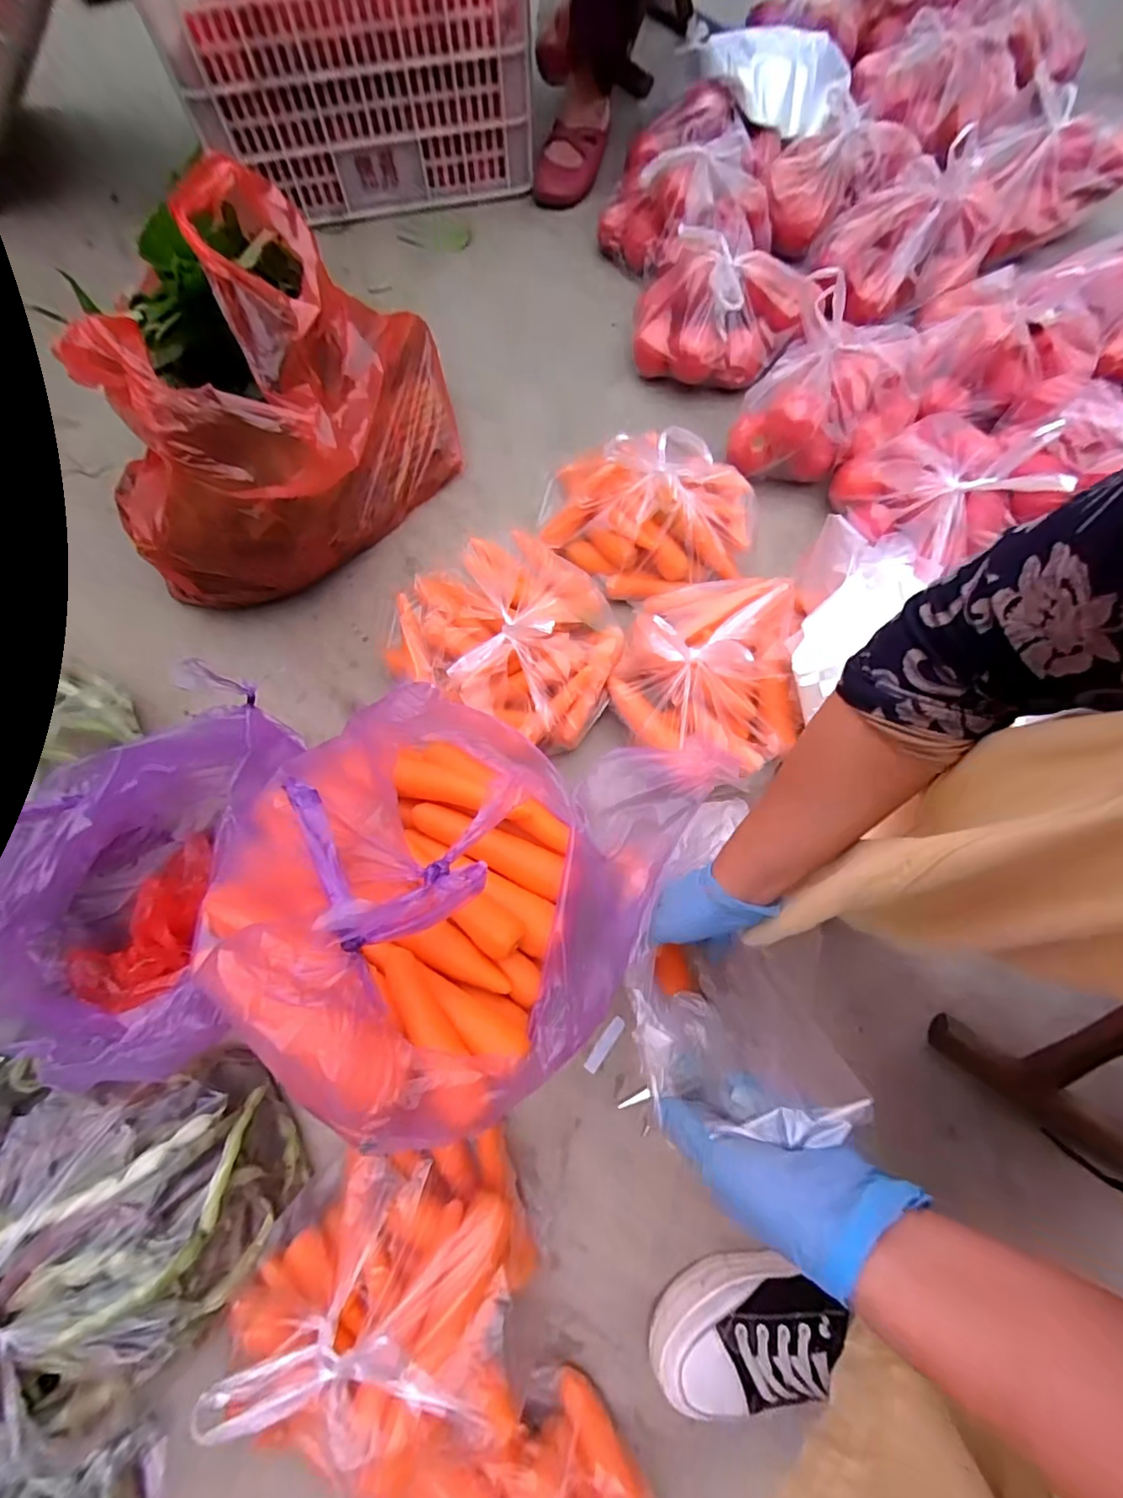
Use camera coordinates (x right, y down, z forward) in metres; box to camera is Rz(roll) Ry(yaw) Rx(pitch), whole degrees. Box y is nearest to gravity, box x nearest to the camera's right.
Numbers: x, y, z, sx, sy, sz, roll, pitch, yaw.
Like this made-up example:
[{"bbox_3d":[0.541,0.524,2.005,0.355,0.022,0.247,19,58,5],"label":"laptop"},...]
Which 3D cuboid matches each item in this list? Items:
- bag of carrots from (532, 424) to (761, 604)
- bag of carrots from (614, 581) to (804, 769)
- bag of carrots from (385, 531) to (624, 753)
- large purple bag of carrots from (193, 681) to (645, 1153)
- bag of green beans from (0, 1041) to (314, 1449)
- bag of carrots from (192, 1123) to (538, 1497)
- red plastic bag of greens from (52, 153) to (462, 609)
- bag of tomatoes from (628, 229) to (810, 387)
[{"bbox_3d":[0.106,-0.293,0.697,0.258,0.115,0.178,2,72,1],"label":"bag of carrots"},{"bbox_3d":[0.167,-0.104,0.605,0.195,0.111,0.215,14,72,5],"label":"bag of carrots"},{"bbox_3d":[-0.061,-0.134,0.667,0.259,0.102,0.231,27,74,9],"label":"bag of carrots"},{"bbox_3d":[-0.070,0.098,0.385,0.235,0.193,0.232,41,76,12],"label":"large purple bag of carrots"},{"bbox_3d":[-0.379,0.404,0.469,0.271,0.137,0.227,-25,73,-8],"label":"bag of green beans"},{"bbox_3d":[-0.142,0.452,0.455,0.226,0.137,0.212,-18,72,-6],"label":"bag of carrots"},{"bbox_3d":[-0.303,-0.392,0.647,0.336,0.279,0.372,-13,72,-4],"label":"red plastic bag of greens"},{"bbox_3d":[0.221,-0.618,0.802,0.220,0.135,0.153,7,72,2],"label":"bag of tomatoes"}]

